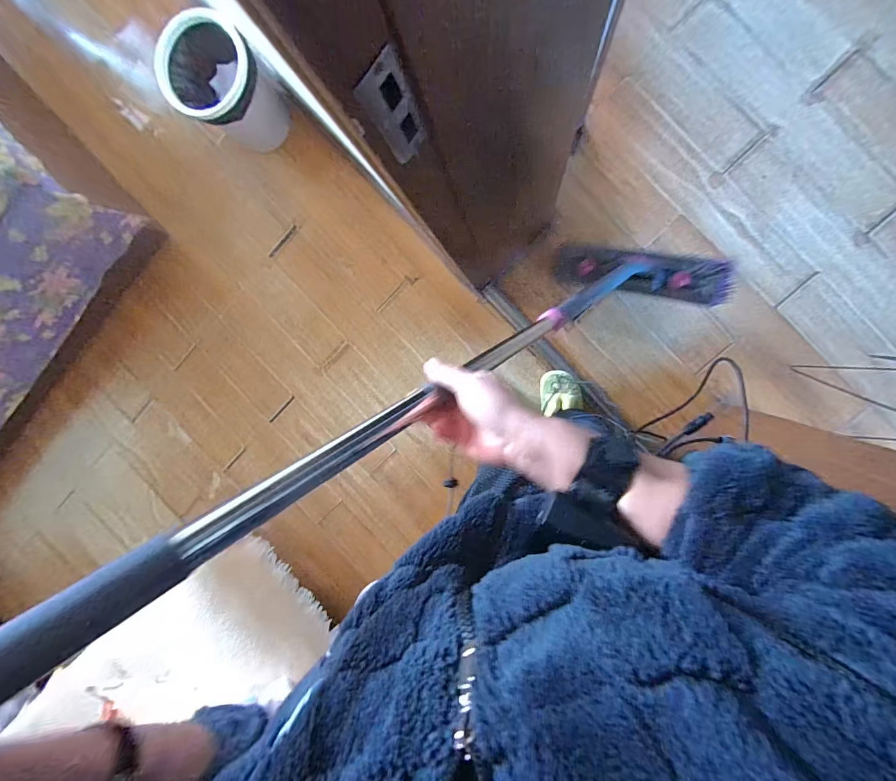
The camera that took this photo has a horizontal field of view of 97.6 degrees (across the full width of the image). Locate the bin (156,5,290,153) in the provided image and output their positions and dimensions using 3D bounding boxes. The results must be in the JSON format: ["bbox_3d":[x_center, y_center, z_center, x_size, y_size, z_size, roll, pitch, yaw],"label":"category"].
[{"bbox_3d":[-0.648,-0.889,1.167,0.251,0.272,0.237,1,98,9],"label":"bin"}]

